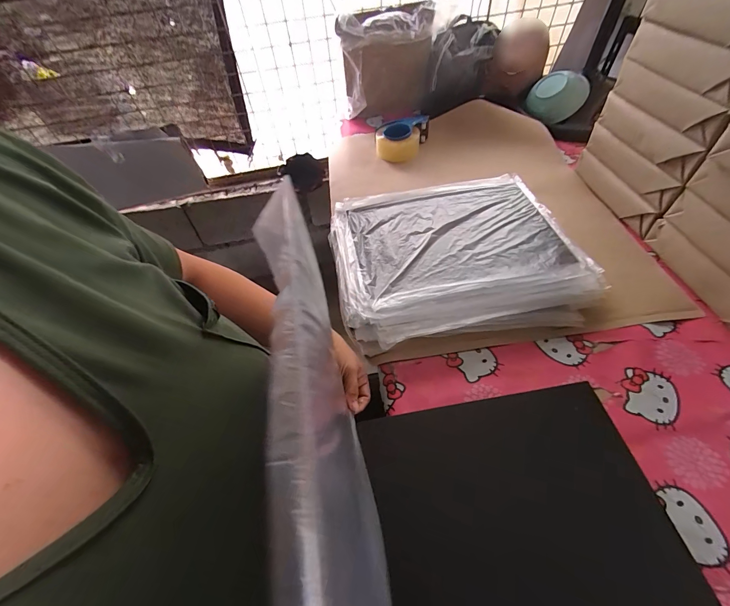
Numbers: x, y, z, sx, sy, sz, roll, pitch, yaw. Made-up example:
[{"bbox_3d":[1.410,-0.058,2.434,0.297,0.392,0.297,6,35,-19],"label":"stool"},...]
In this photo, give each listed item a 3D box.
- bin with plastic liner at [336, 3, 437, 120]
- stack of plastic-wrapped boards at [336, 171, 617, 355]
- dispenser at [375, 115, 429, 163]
[{"bbox_3d":[0.066,-0.706,0.992,0.260,0.253,0.092,-14,52,-5],"label":"bin with plastic liner"},{"bbox_3d":[0.167,-0.096,0.646,0.444,0.073,0.364,-10,51,-2],"label":"stack of plastic-wrapped boards"},{"bbox_3d":[0.106,-0.467,0.949,0.145,0.077,0.115,3,52,8],"label":"dispenser"}]

